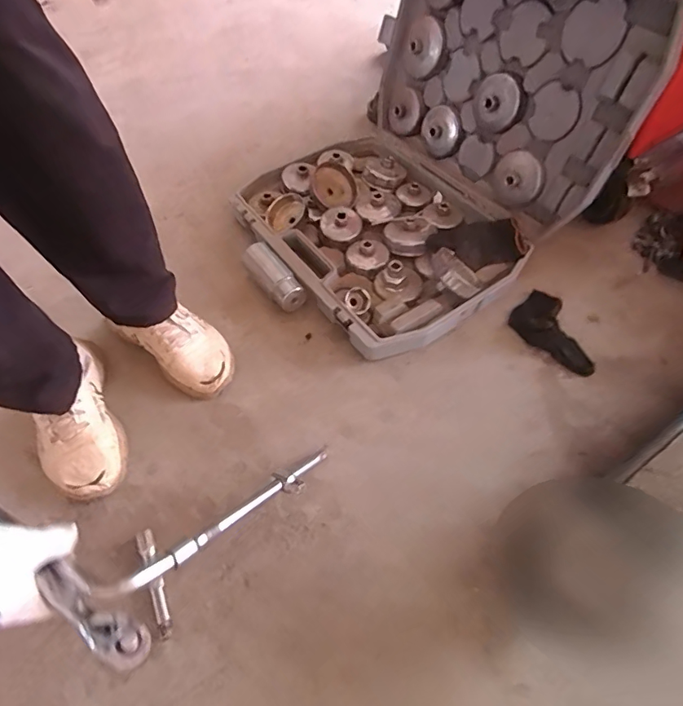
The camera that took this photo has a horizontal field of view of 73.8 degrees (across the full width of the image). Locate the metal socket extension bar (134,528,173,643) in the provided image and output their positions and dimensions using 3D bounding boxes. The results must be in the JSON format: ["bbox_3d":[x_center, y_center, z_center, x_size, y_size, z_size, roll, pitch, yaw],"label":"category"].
[{"bbox_3d":[-0.219,0.269,0.537,0.017,0.017,0.125,-23,58,-14],"label":"metal socket extension bar"}]

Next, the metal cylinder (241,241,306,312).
[{"bbox_3d":[-0.118,-0.126,0.784,0.051,0.050,0.152,-31,60,-18],"label":"metal cylinder"}]

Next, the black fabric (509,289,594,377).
[{"bbox_3d":[0.339,-0.031,0.716,0.081,0.036,0.147,-36,62,-21],"label":"black fabric"}]

